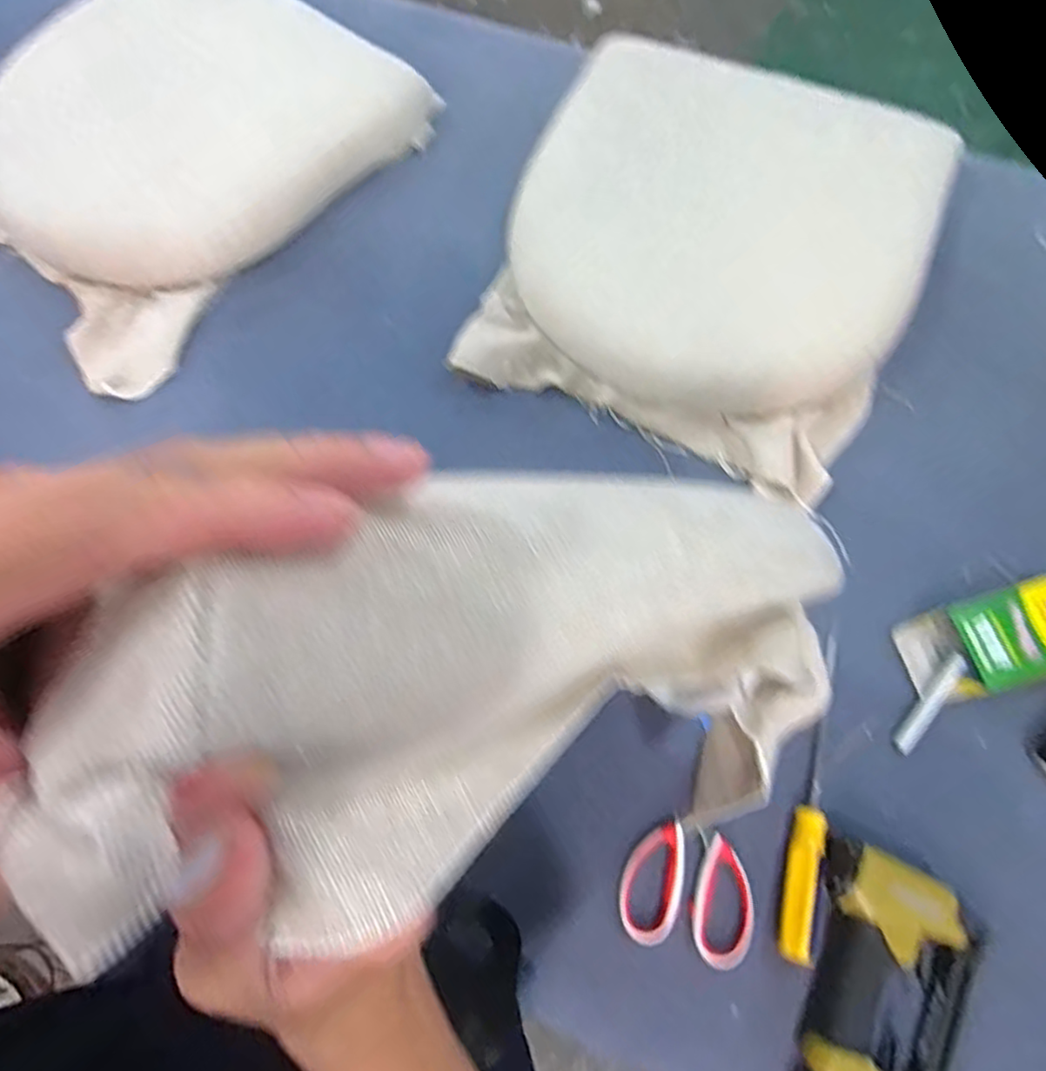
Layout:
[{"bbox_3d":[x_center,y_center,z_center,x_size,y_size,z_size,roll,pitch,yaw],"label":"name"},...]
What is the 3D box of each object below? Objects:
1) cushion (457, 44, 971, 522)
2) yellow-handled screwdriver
[{"bbox_3d":[0.194,-0.308,0.727,0.428,0.107,0.436,22,73,9],"label":"cushion"},{"bbox_3d":[0.257,0.218,0.588,0.026,0.027,0.274,15,72,7],"label":"yellow-handled screwdriver"}]

